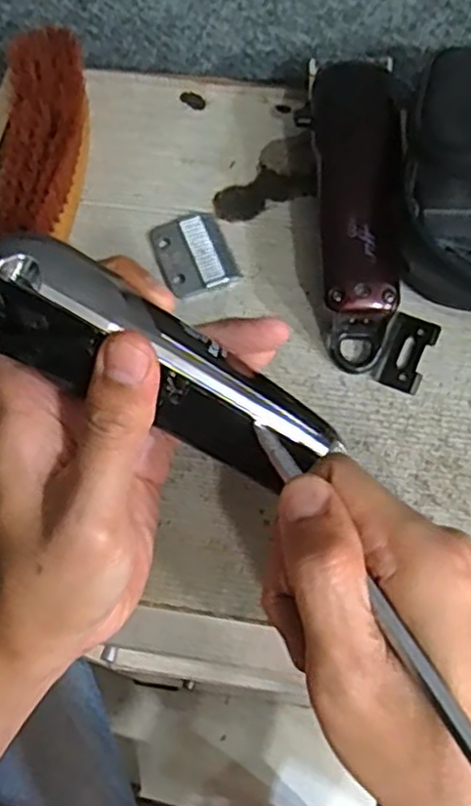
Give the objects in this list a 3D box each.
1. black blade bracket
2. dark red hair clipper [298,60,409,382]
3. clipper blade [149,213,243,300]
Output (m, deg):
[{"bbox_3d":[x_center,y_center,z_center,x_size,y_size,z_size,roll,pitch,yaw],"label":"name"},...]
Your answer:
[{"bbox_3d":[0.084,-0.025,0.349,0.022,0.004,0.040,22,67,12],"label":"black blade bracket"},{"bbox_3d":[0.061,-0.099,0.363,0.047,0.040,0.160,1,65,2],"label":"dark red hair clipper"},{"bbox_3d":[-0.022,-0.079,0.378,0.037,0.004,0.048,-21,66,-8],"label":"clipper blade"}]

